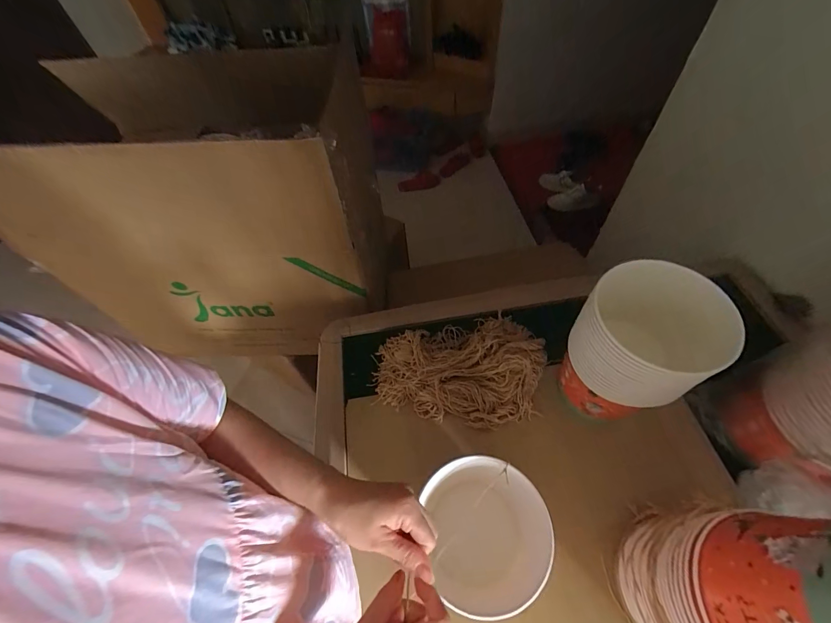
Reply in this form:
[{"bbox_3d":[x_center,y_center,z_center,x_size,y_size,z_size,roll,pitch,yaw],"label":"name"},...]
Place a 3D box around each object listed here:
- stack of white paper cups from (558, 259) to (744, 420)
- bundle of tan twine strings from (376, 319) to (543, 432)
[{"bbox_3d":[0.315,0.059,0.523,0.164,0.242,0.161,-33,60,-17],"label":"stack of white paper cups"},{"bbox_3d":[0.081,0.101,0.647,0.313,0.056,0.214,-3,56,2],"label":"bundle of tan twine strings"}]

